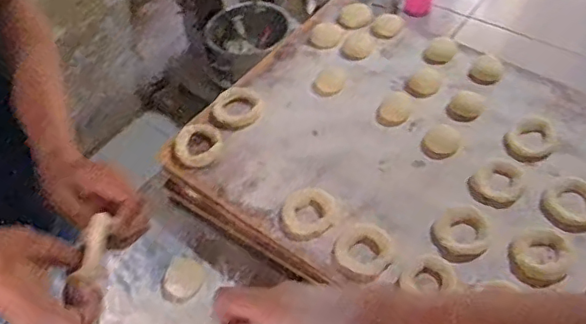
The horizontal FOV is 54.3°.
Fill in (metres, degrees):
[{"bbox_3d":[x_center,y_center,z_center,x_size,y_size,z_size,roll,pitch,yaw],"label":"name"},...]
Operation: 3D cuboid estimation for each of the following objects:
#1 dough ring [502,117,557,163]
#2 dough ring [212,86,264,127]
[{"bbox_3d":[0.302,-0.028,0.722,0.056,0.009,0.074,34,61,29],"label":"dough ring"},{"bbox_3d":[-0.077,-0.077,0.793,0.068,0.009,0.070,-3,50,3],"label":"dough ring"}]

